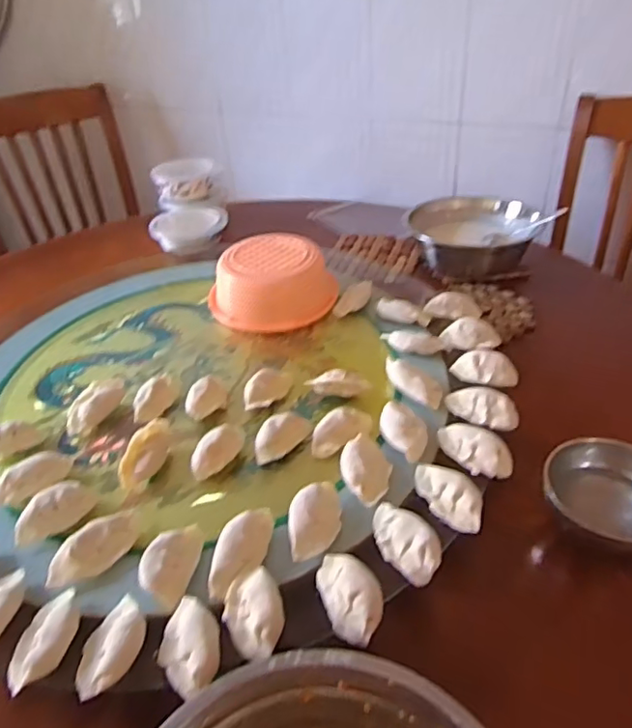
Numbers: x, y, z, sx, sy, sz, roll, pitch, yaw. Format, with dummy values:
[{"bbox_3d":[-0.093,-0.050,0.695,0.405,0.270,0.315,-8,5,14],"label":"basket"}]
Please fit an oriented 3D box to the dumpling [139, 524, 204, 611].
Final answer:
[{"bbox_3d":[-0.116,0.156,0.456,0.037,0.017,0.066,7,39,14],"label":"dumpling"}]

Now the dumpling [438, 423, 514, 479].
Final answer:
[{"bbox_3d":[0.149,0.078,0.535,0.037,0.023,0.071,-24,42,-23],"label":"dumpling"}]

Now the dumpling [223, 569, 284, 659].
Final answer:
[{"bbox_3d":[-0.045,0.180,0.419,0.043,0.018,0.063,-18,40,-17],"label":"dumpling"}]

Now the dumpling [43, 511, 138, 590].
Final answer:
[{"bbox_3d":[-0.182,0.150,0.474,0.033,0.024,0.082,29,49,35],"label":"dumpling"}]

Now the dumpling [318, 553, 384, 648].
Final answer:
[{"bbox_3d":[0.025,0.171,0.429,0.039,0.024,0.067,-16,39,-14],"label":"dumpling"}]

